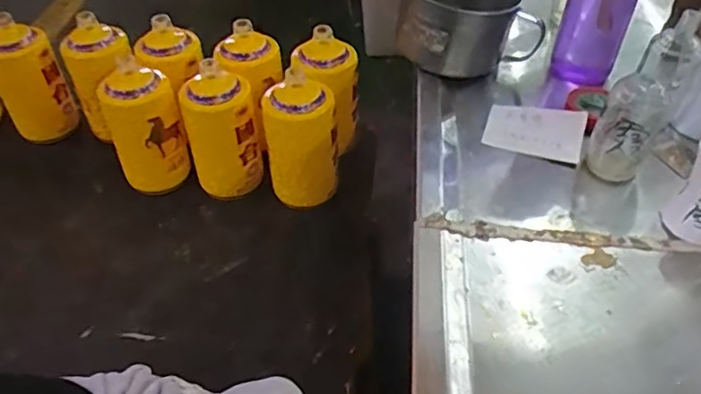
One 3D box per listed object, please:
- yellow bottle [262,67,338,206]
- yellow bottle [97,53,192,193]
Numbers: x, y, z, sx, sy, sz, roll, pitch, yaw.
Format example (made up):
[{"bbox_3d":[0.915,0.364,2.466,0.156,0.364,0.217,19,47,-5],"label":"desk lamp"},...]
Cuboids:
[{"bbox_3d":[-0.059,-0.068,0.749,0.086,0.149,0.071,-3,46,0],"label":"yellow bottle"},{"bbox_3d":[-0.271,-0.093,0.797,0.090,0.165,0.089,-21,49,-18],"label":"yellow bottle"}]

